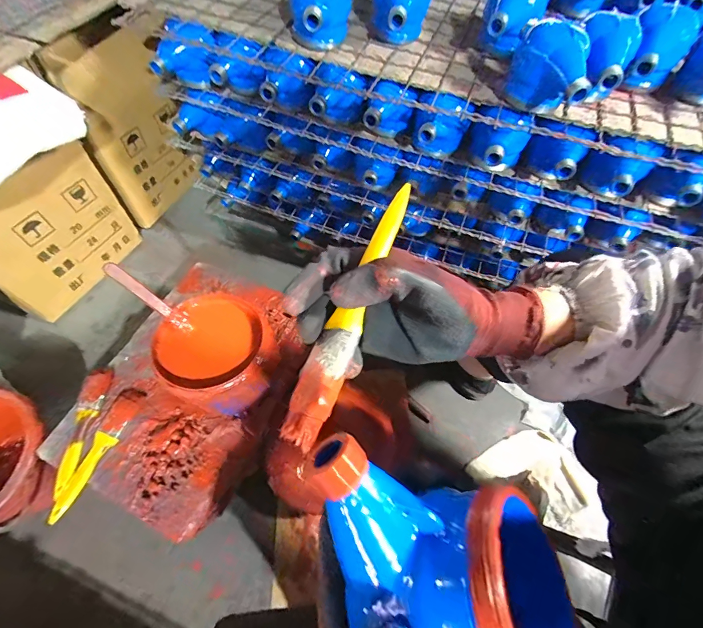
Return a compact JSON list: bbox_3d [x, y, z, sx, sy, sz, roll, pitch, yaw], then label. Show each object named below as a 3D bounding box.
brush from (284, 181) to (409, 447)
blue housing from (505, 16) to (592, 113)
[{"bbox_3d":[0.003,-0.008,0.217,0.024,0.012,0.174,20,69,9],"label":"brush"},{"bbox_3d":[0.249,-0.301,0.443,0.102,0.080,0.088,31,63,15],"label":"blue housing"}]

